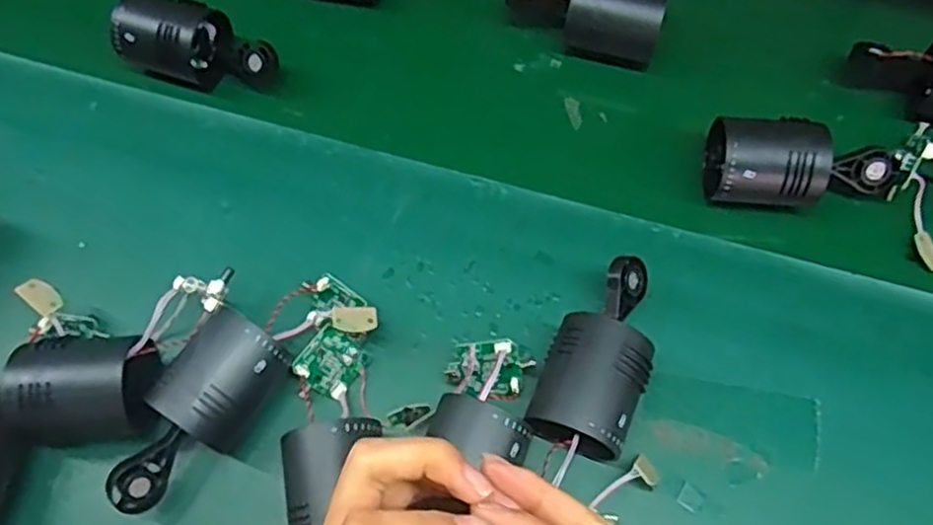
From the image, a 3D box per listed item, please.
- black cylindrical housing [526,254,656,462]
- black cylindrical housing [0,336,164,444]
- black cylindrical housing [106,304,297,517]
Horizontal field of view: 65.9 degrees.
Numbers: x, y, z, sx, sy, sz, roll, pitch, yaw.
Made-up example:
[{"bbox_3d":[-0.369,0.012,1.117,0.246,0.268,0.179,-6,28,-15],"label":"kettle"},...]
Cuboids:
[{"bbox_3d":[0.078,0.052,0.413,0.055,0.054,0.119,23,68,11],"label":"black cylindrical housing"},{"bbox_3d":[-0.209,0.075,0.407,0.075,0.061,0.056,-2,65,0],"label":"black cylindrical housing"},{"bbox_3d":[-0.148,0.087,0.399,0.052,0.054,0.113,28,69,13],"label":"black cylindrical housing"}]

